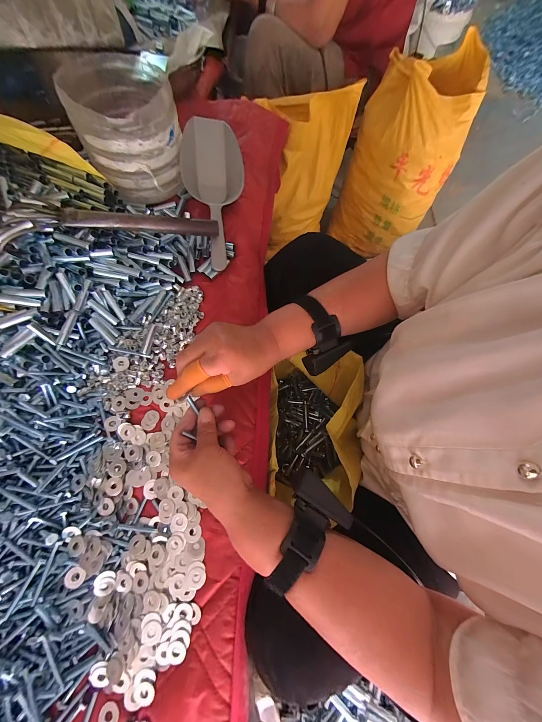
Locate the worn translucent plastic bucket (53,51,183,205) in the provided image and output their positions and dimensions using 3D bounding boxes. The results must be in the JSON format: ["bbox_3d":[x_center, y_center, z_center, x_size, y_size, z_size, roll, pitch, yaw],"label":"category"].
[{"bbox_3d":[-0.228,-0.382,0.441,0.145,0.132,0.152,0,70,0],"label":"worn translucent plastic bucket"}]

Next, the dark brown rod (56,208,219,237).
[{"bbox_3d":[-0.196,-0.216,0.414,0.220,0.019,0.025,-5,71,-19],"label":"dark brown rod"}]

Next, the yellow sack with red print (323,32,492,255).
[{"bbox_3d":[0.391,-0.599,0.812,0.276,0.428,0.290,23,72,8],"label":"yellow sack with red print"}]

